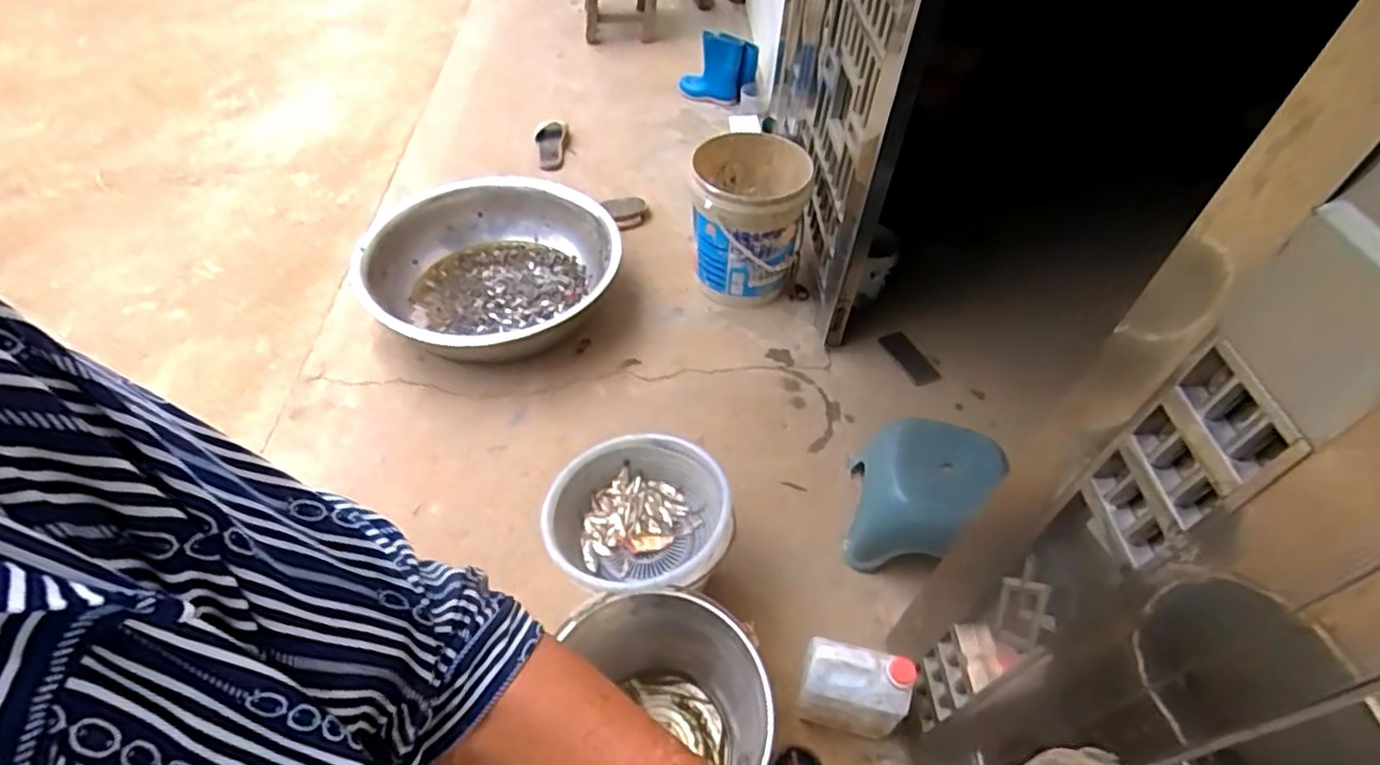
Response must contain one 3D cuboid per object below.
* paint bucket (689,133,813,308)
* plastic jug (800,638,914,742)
[{"bbox_3d":[0.148,-0.421,1.780,0.288,0.409,0.288,3,50,-3],"label":"paint bucket"},{"bbox_3d":[0.257,0.487,1.054,0.157,0.201,0.091,15,50,7],"label":"plastic jug"}]

